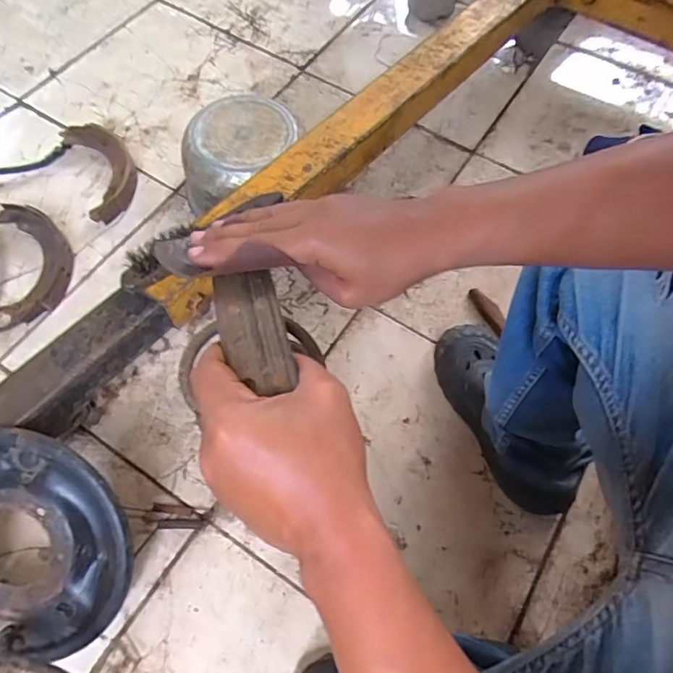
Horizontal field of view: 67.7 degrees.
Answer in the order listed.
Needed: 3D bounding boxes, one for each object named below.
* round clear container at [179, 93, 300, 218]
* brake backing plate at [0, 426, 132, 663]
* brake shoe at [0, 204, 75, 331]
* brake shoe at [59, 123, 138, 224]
[{"bbox_3d":[-0.161,-0.295,0.850,0.203,0.118,0.169,-24,68,-13],"label":"round clear container"},{"bbox_3d":[-0.364,0.238,0.577,0.268,0.052,0.273,42,96,-3],"label":"brake backing plate"},{"bbox_3d":[-0.490,-0.119,0.807,0.110,0.032,0.216,-7,66,-6],"label":"brake shoe"},{"bbox_3d":[-0.416,-0.302,0.897,0.102,0.033,0.221,-21,68,-12],"label":"brake shoe"}]

